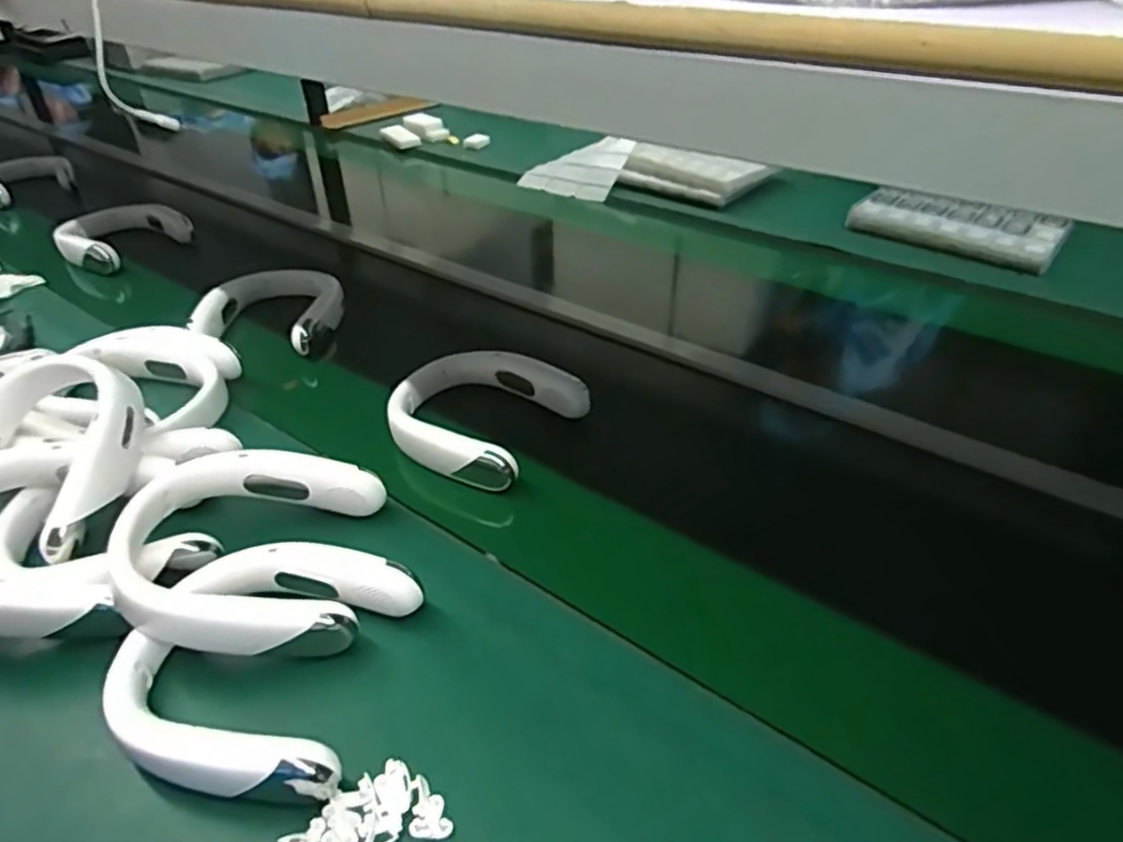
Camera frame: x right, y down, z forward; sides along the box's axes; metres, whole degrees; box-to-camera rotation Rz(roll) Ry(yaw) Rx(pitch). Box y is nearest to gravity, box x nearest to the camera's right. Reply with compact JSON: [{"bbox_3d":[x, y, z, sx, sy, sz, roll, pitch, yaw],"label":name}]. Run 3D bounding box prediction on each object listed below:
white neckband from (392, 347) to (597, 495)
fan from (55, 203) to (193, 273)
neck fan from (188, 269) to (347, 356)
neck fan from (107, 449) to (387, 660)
[{"bbox_3d":[-0.102,-0.017,0.828,0.216,0.053,0.199,23,45,28],"label":"white neckband"},{"bbox_3d":[-0.815,-0.345,1.251,0.196,0.057,0.203,19,43,24],"label":"fan"},{"bbox_3d":[-0.434,-0.164,1.038,0.181,0.075,0.198,-1,39,1],"label":"neck fan"},{"bbox_3d":[-0.276,0.107,0.604,0.196,0.074,0.206,-3,39,-1],"label":"neck fan"}]

